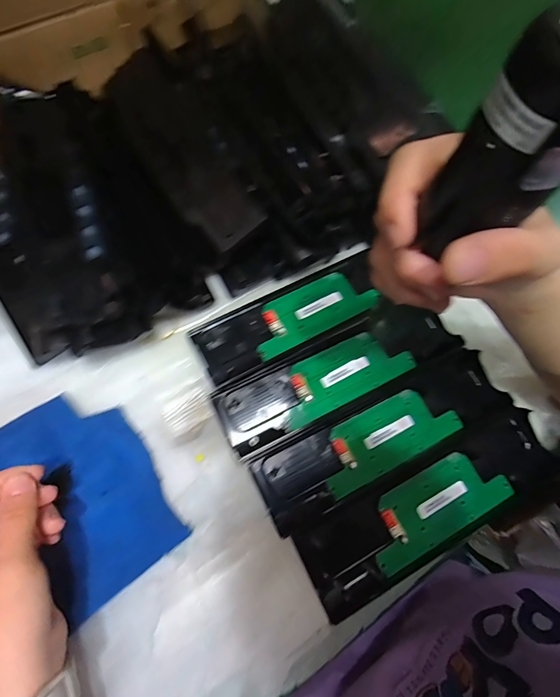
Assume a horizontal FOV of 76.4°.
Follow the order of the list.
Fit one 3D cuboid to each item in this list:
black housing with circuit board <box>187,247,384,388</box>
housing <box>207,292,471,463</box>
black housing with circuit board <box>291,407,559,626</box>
[{"bbox_3d":[0.012,-0.032,0.357,0.193,0.021,0.068,-27,74,-13],"label":"black housing with circuit board"},{"bbox_3d":[0.056,0.018,0.342,0.238,0.016,0.071,-25,74,-12],"label":"housing"},{"bbox_3d":[0.133,0.131,0.307,0.242,0.020,0.068,-24,74,-12],"label":"black housing with circuit board"}]

